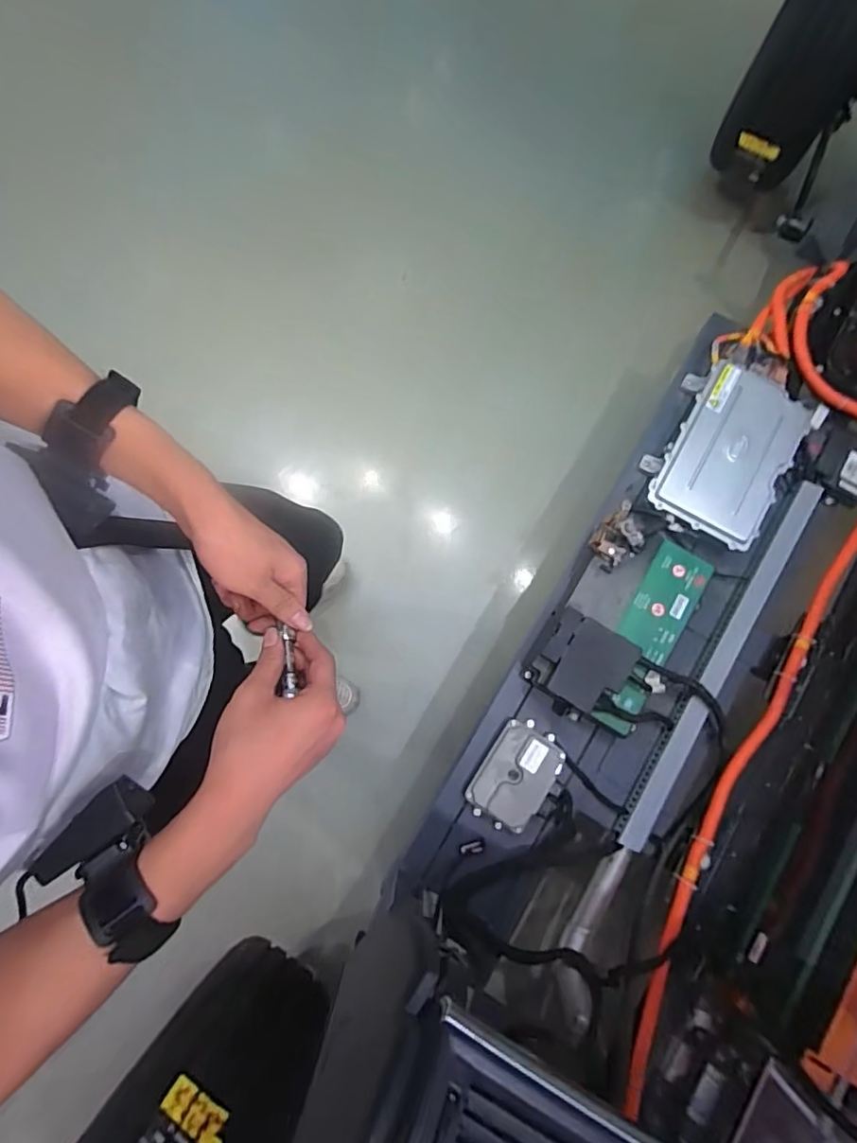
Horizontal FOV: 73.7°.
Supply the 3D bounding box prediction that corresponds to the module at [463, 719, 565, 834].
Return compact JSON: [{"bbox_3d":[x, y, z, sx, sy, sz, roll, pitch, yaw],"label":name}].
[{"bbox_3d":[0.151,0.352,0.979,0.113,0.044,0.179,33,81,5],"label":"module"}]

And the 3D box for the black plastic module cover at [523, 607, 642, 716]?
[{"bbox_3d":[0.262,0.169,1.004,0.149,0.093,0.170,33,80,5],"label":"black plastic module cover"}]

